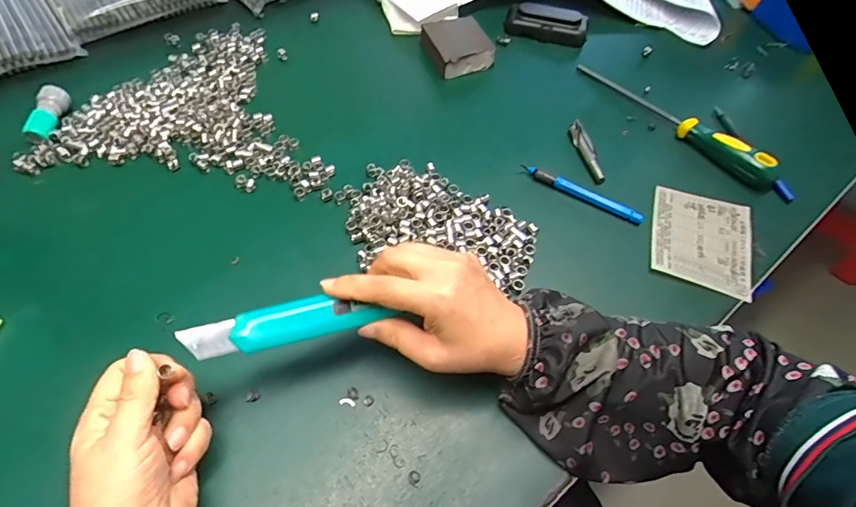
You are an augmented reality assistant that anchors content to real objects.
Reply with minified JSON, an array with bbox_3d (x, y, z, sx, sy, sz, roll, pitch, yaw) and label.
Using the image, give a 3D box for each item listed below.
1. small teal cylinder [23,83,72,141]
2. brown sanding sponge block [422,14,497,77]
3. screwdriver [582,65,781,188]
[{"bbox_3d":[-0.378,-0.140,0.443,0.021,0.021,0.061,0,56,-4],"label":"small teal cylinder"},{"bbox_3d":[0.033,-0.251,0.540,0.072,0.028,0.077,-16,59,-14],"label":"brown sanding sponge block"},{"bbox_3d":[0.272,-0.154,0.493,0.025,0.026,0.237,-33,64,-23],"label":"screwdriver"}]

